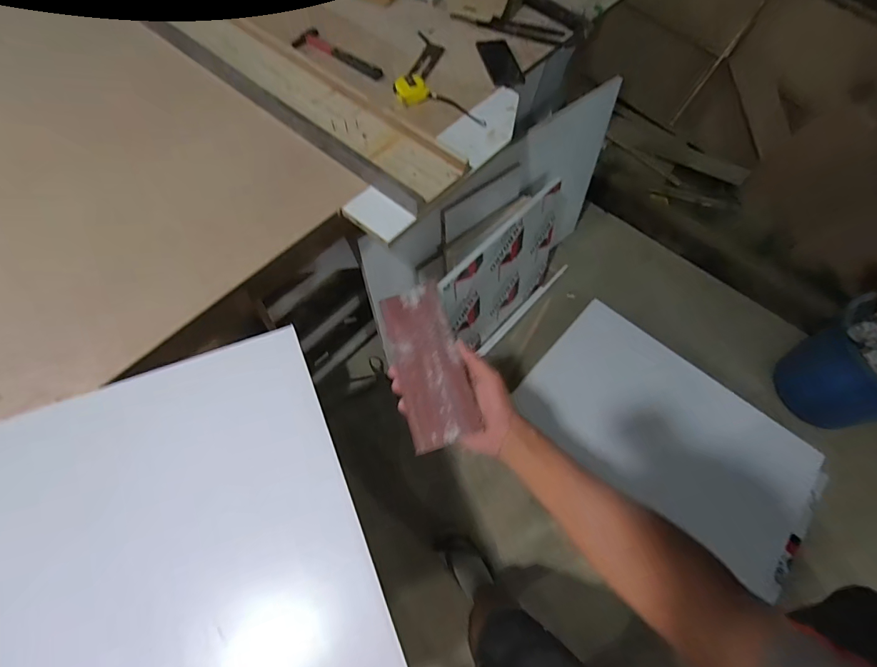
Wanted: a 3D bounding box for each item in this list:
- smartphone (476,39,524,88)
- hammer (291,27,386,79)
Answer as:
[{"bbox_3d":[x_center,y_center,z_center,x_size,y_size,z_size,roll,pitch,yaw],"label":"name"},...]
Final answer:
[{"bbox_3d":[0.154,-0.669,1.090,0.077,0.015,0.171,-12,63,-10],"label":"smartphone"},{"bbox_3d":[-0.239,-0.658,1.051,0.231,0.030,0.083,32,65,13],"label":"hammer"}]

